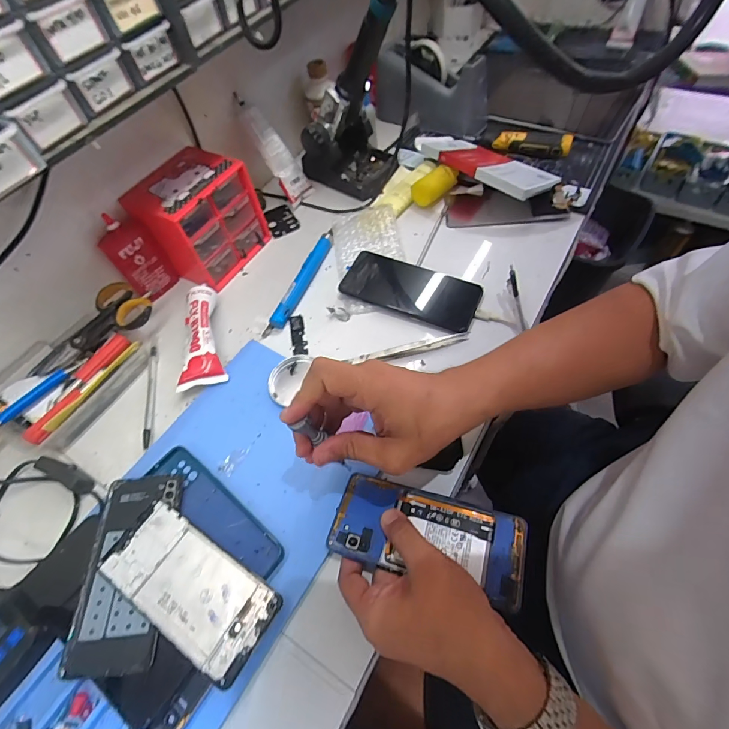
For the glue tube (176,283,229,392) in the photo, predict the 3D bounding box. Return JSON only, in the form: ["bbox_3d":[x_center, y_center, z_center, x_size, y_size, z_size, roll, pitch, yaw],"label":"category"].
[{"bbox_3d":[-0.198,-0.035,0.478,0.054,0.037,0.137,-13,57,-2],"label":"glue tube"}]

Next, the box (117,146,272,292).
[{"bbox_3d":[-0.217,-0.191,0.530,0.103,0.122,0.126,21,62,19],"label":"box"}]

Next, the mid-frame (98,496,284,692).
[{"bbox_3d":[-0.147,0.184,0.330,0.151,0.004,0.069,26,63,21],"label":"mid-frame"}]

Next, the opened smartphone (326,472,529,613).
[{"bbox_3d":[0.052,0.143,0.337,0.159,0.010,0.071,8,59,15],"label":"opened smartphone"}]

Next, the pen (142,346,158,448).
[{"bbox_3d":[-0.248,0.033,0.454,0.011,0.009,0.135,-15,58,-3],"label":"pen"}]

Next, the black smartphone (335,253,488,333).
[{"bbox_3d":[0.058,-0.094,0.497,0.165,0.016,0.075,20,63,18],"label":"black smartphone"}]

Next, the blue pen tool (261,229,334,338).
[{"bbox_3d":[-0.083,-0.113,0.524,0.022,0.019,0.177,15,61,15],"label":"blue pen tool"}]

